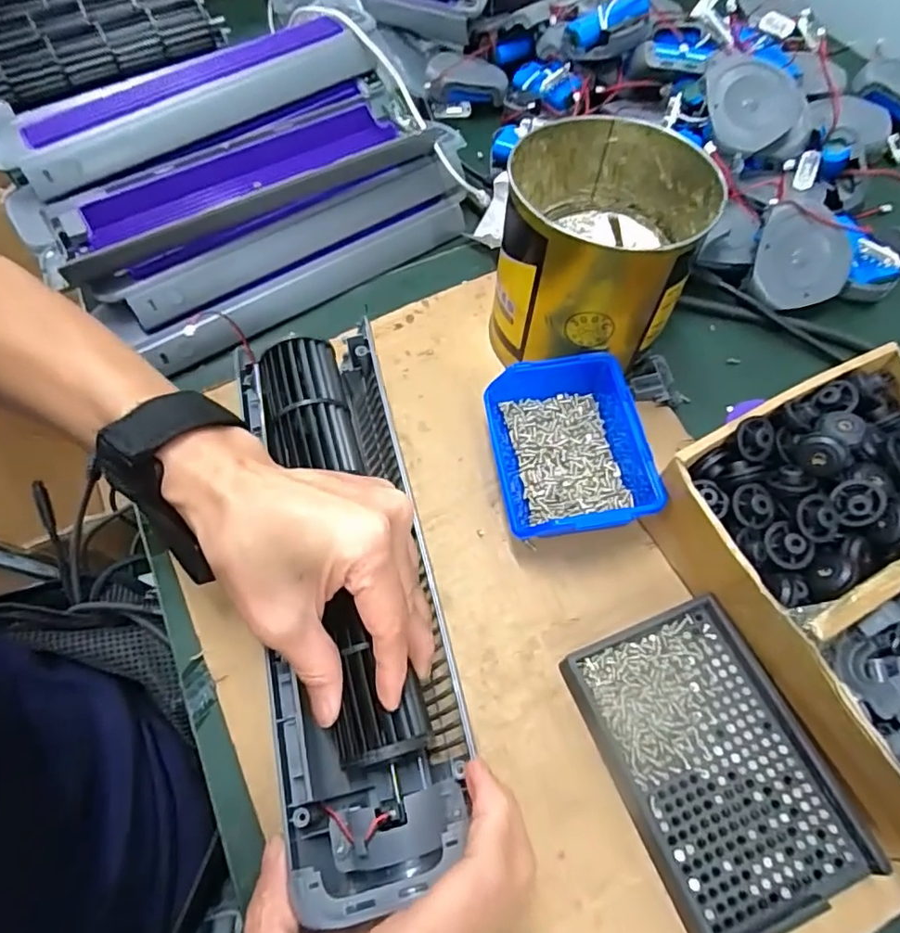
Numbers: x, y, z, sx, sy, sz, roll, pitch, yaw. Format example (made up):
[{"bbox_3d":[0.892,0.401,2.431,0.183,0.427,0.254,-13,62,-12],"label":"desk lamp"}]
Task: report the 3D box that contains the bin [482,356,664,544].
[{"bbox_3d":[0.072,-0.008,0.351,0.084,0.044,0.107,-7,62,-3],"label":"bin"}]

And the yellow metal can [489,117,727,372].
[{"bbox_3d":[0.094,-0.134,0.378,0.122,0.114,0.130,0,62,0],"label":"yellow metal can"}]

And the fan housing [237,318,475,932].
[{"bbox_3d":[-0.054,0.049,0.302,0.089,0.070,0.286,-11,64,-3],"label":"fan housing"}]

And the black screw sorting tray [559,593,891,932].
[{"bbox_3d":[0.127,0.143,0.286,0.092,0.021,0.133,-21,64,-10],"label":"black screw sorting tray"}]

